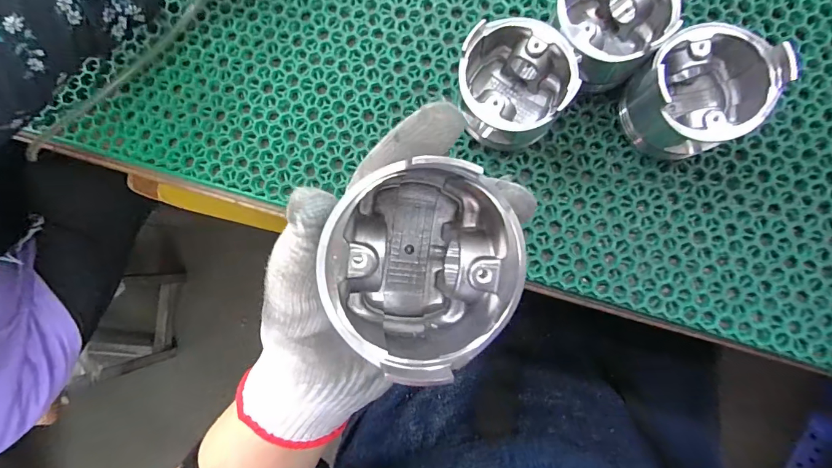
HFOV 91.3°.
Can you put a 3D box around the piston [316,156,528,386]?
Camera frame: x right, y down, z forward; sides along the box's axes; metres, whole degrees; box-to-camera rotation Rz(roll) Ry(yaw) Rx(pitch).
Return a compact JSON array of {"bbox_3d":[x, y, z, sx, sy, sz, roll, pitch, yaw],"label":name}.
[{"bbox_3d":[0.005,0.012,0.153,0.068,0.052,0.072,0,86,5],"label":"piston"}]

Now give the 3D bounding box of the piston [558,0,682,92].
[{"bbox_3d":[0.123,-0.134,0.265,0.069,0.057,0.063,0,86,5],"label":"piston"}]

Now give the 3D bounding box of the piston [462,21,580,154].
[{"bbox_3d":[0.062,-0.094,0.269,0.069,0.057,0.068,0,86,5],"label":"piston"}]

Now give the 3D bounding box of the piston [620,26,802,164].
[{"bbox_3d":[0.175,-0.087,0.255,0.069,0.061,0.067,0,86,5],"label":"piston"}]

